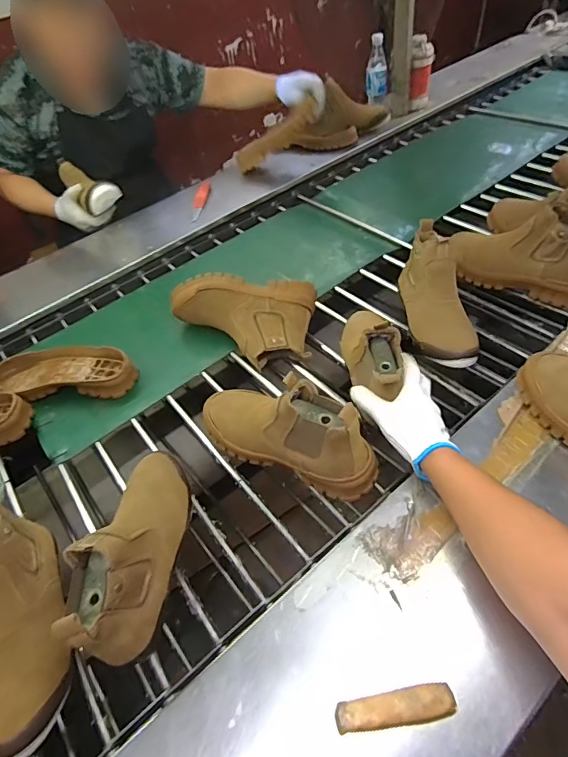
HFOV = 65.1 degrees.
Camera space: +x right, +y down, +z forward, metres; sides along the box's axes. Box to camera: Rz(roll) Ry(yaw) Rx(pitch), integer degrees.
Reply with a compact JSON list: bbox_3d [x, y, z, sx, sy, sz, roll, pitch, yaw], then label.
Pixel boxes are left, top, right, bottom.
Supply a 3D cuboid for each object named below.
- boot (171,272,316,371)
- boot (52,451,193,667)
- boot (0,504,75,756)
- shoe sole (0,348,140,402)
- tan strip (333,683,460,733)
[{"bbox_3d":[-0.081,-0.103,0.817,0.270,0.120,0.139,-2,48,8],"label":"boot"},{"bbox_3d":[-0.177,0.194,0.540,0.083,0.124,0.263,2,36,8],"label":"boot"},{"bbox_3d":[-0.310,0.255,0.497,0.090,0.109,0.273,-22,48,-10],"label":"boot"},{"bbox_3d":[-0.414,-0.008,0.826,0.277,0.053,0.131,8,50,17],"label":"shoe sole"},{"bbox_3d":[0.105,0.314,0.421,0.110,0.024,0.026,-12,48,-1],"label":"tan strip"}]

